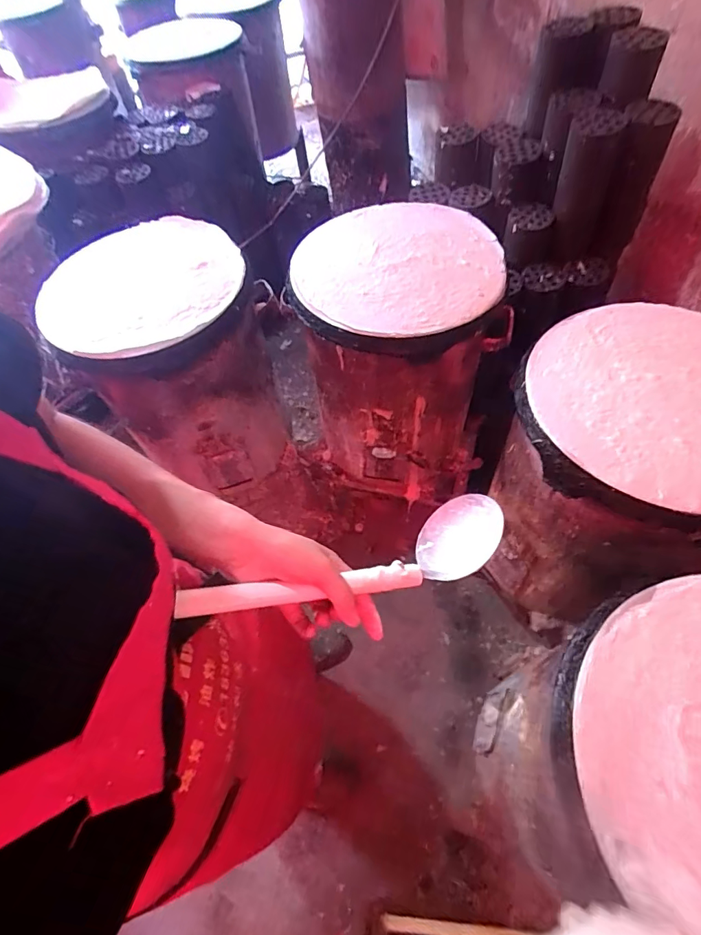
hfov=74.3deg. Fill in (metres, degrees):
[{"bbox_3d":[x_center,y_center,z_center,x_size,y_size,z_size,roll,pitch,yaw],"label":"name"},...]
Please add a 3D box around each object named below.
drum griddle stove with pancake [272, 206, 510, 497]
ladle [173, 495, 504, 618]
[{"bbox_3d":[0.103,-0.228,1.029,0.376,0.511,0.379,16,61,13],"label":"drum griddle stove with pancake"},{"bbox_3d":[0.002,0.085,0.413,0.295,0.064,0.074,-9,57,-24],"label":"ladle"}]

